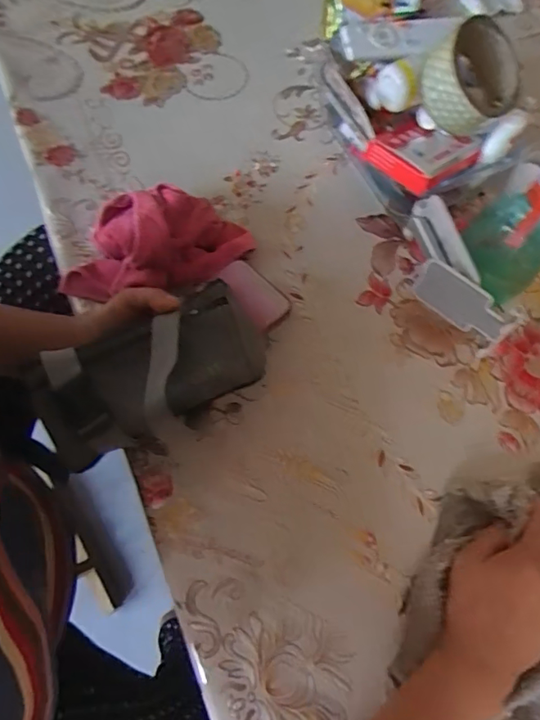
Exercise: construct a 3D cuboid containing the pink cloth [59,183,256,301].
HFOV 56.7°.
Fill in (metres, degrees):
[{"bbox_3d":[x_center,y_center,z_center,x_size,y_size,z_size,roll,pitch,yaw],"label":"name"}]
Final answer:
[{"bbox_3d":[-0.113,-0.116,0.488,0.176,0.061,0.093,2,67,-1],"label":"pink cloth"}]

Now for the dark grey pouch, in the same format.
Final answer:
[{"bbox_3d":[-0.097,0.009,0.397,0.177,0.029,0.094,-26,70,-12],"label":"dark grey pouch"}]

